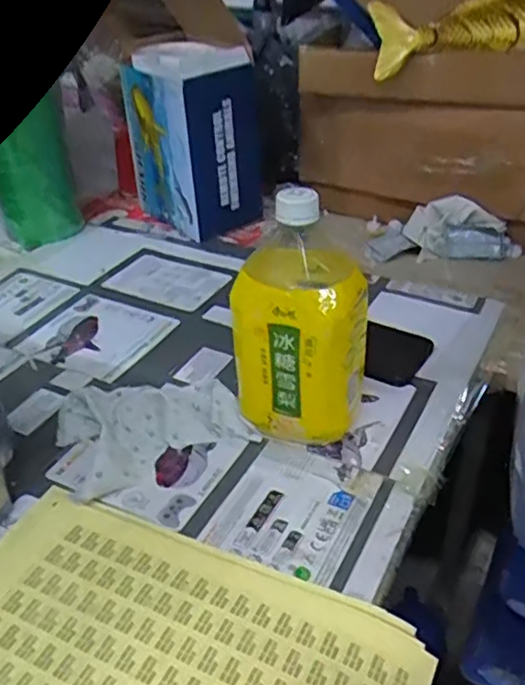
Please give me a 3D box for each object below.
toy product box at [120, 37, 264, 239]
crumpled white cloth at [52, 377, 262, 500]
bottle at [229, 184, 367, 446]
[{"bbox_3d":[-0.089,-0.267,0.874,0.124,0.219,0.154,-26,40,-31],"label":"toy product box"},{"bbox_3d":[-0.093,0.065,0.551,0.144,0.034,0.098,-17,37,-21],"label":"crumpled white cloth"},{"bbox_3d":[0.031,-0.012,0.518,0.094,0.189,0.084,13,36,21],"label":"bottle"}]

